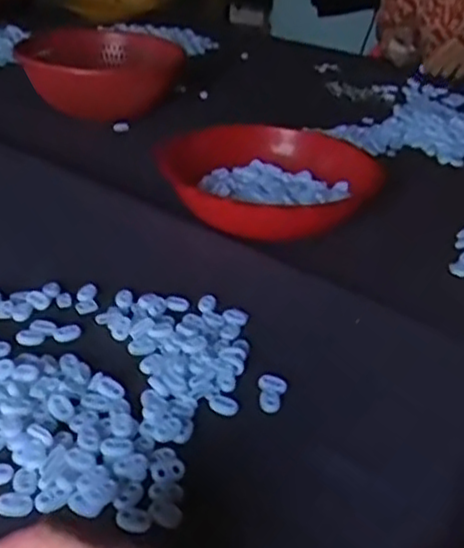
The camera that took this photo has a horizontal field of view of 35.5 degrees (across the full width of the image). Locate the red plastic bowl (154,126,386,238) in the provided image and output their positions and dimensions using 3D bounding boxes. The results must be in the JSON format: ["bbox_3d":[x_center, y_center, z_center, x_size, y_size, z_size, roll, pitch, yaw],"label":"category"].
[{"bbox_3d":[0.030,-0.105,0.828,0.250,0.067,0.250,3,31,-2],"label":"red plastic bowl"}]

